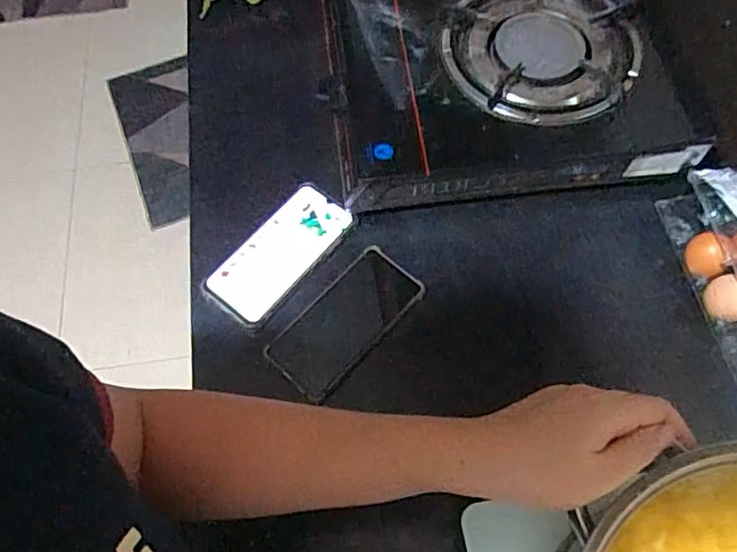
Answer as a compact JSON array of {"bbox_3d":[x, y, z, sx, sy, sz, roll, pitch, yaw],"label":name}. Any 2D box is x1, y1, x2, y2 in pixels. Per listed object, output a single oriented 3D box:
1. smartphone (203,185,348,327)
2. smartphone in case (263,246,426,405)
[{"bbox_3d":[-0.092,-0.026,0.623,0.073,0.011,0.164,35,70,17],"label":"smartphone"},{"bbox_3d":[-0.022,0.044,0.590,0.077,0.007,0.159,39,71,18],"label":"smartphone in case"}]

